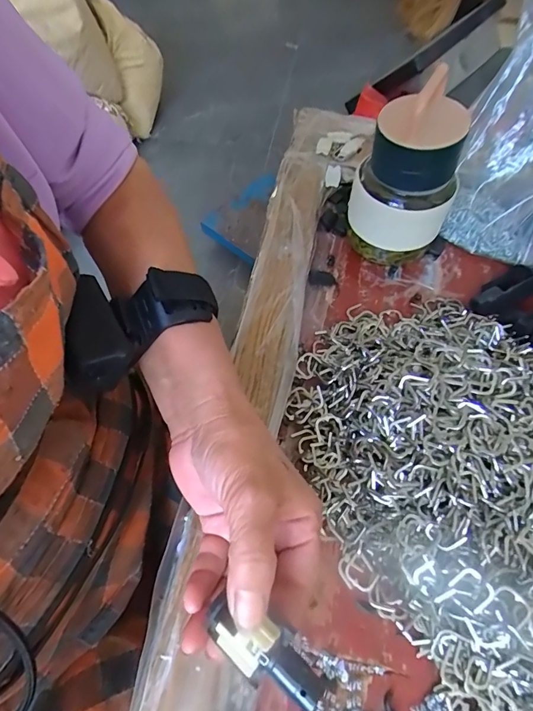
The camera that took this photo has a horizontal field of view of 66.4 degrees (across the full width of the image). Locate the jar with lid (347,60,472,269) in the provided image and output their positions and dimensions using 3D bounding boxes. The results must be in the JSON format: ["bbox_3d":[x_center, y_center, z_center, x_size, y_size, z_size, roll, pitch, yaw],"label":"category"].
[{"bbox_3d":[0.105,-0.135,0.310,0.074,0.111,0.064,0,61,0],"label":"jar with lid"}]

